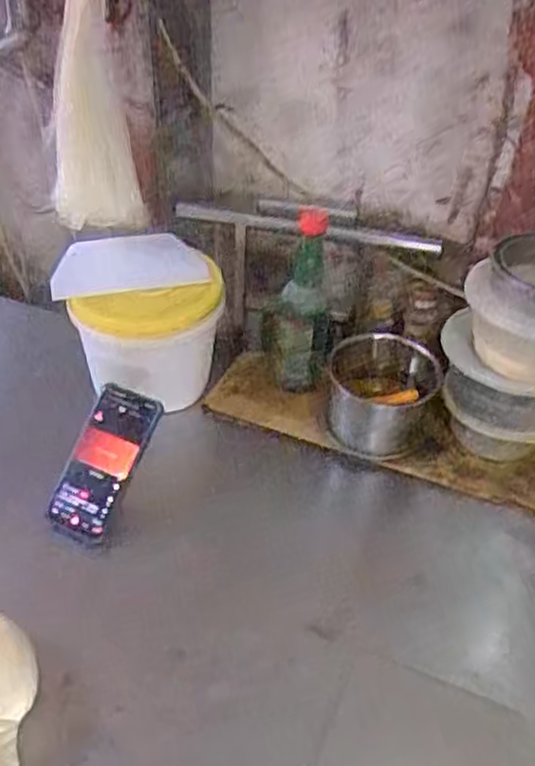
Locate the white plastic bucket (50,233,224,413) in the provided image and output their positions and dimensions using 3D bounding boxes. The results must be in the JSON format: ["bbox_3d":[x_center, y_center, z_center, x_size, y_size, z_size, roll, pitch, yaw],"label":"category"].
[{"bbox_3d":[-0.167,-0.070,0.993,0.207,0.186,0.217,1,40,-1],"label":"white plastic bucket"}]

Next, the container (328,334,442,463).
[{"bbox_3d":[0.139,0.020,0.950,0.138,0.116,0.119,10,41,9],"label":"container"}]

